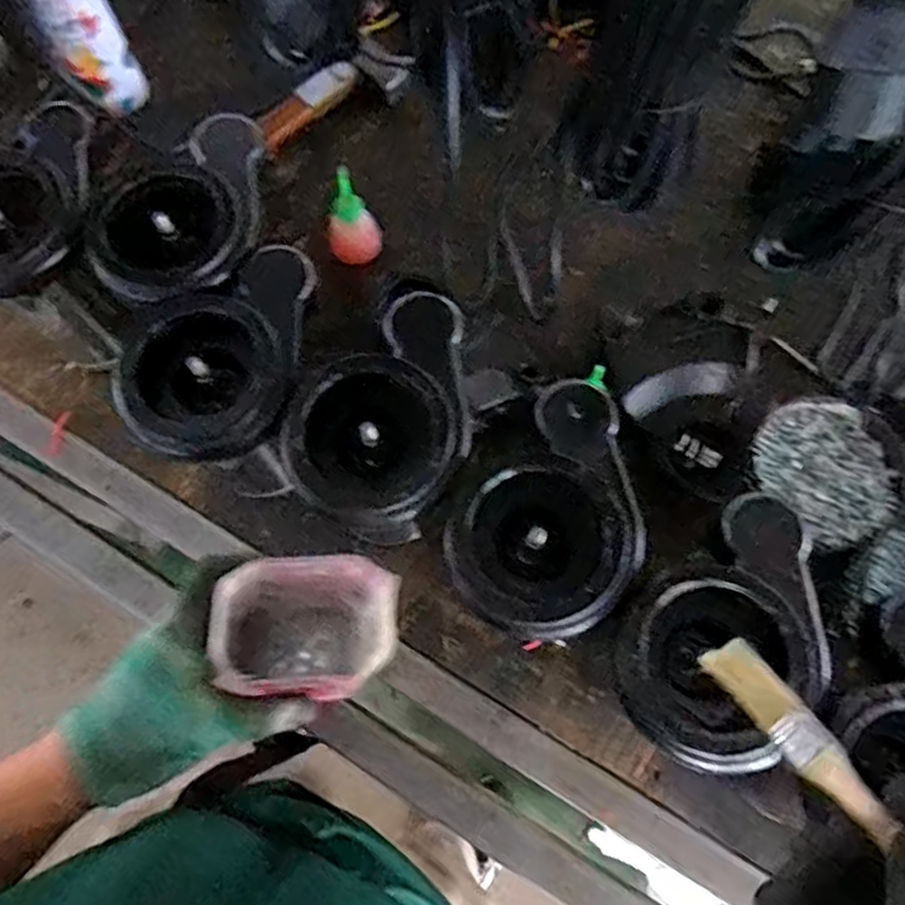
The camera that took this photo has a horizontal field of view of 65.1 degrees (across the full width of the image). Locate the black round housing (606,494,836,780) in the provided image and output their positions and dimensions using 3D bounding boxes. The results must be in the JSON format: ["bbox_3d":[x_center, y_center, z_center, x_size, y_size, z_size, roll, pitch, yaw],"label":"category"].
[{"bbox_3d":[0.171,0.116,0.431,0.154,0.039,0.114,-43,76,-12],"label":"black round housing"}]

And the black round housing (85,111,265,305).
[{"bbox_3d":[-0.192,-0.181,0.543,0.108,0.039,0.161,34,76,11],"label":"black round housing"}]

